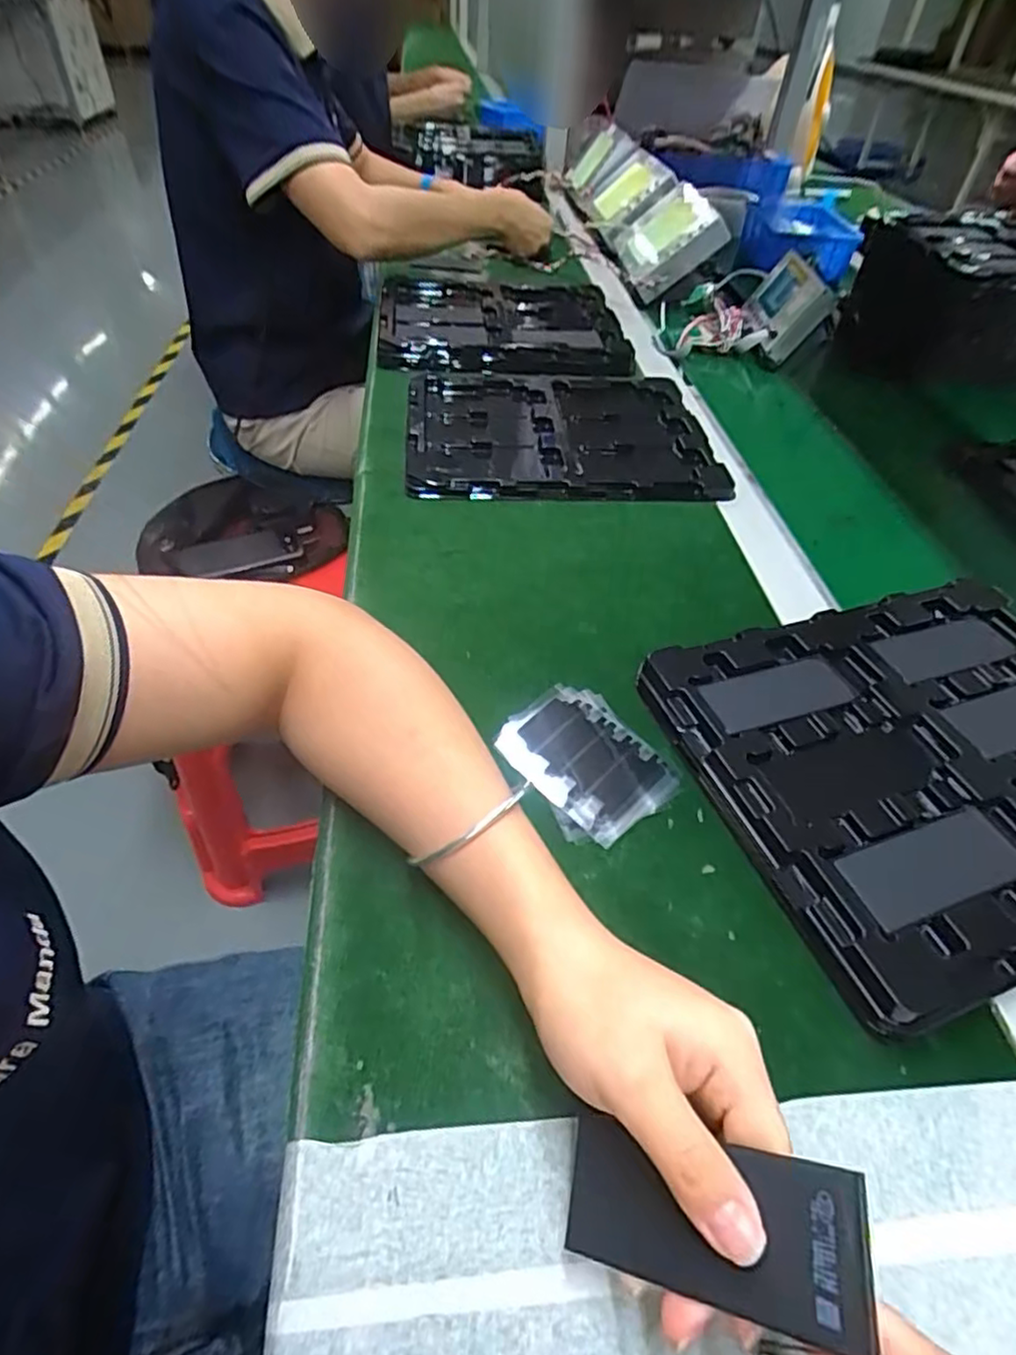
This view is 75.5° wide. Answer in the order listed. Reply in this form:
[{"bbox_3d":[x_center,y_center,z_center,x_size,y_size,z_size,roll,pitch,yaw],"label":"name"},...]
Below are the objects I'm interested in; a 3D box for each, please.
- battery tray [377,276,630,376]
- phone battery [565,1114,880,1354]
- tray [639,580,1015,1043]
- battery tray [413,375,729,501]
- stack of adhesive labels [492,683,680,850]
[{"bbox_3d":[-0.004,-0.439,0.804,0.292,0.028,0.281,0,47,-4],"label":"battery tray"},{"bbox_3d":[0.057,0.162,0.197,0.094,0.005,0.038,-20,45,40],"label":"phone battery"},{"bbox_3d":[0.242,0.041,0.371,0.269,0.025,0.220,-14,50,-16],"label":"tray"},{"bbox_3d":[0.047,-0.235,0.620,0.273,0.020,0.237,-1,47,-5],"label":"battery tray"},{"bbox_3d":[0.042,0.046,0.370,0.071,0.008,0.095,-26,54,-25],"label":"stack of adhesive labels"}]

